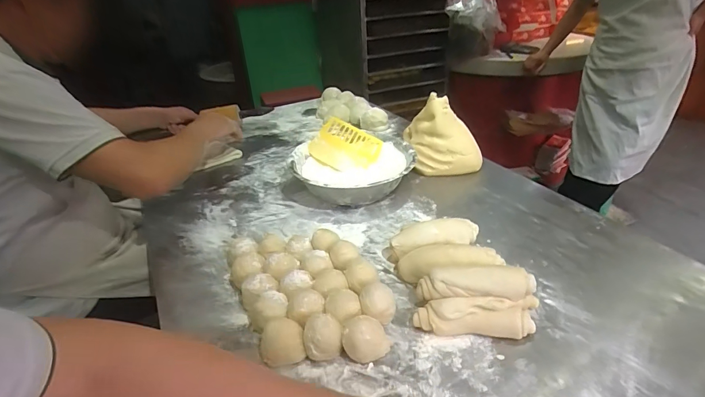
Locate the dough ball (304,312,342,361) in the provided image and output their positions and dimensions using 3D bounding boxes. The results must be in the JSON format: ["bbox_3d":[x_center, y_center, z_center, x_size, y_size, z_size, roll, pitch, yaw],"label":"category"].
[{"bbox_3d":[-0.039,0.180,0.511,0.050,0.050,0.042,-6,30,-3],"label":"dough ball"}]

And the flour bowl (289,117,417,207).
[{"bbox_3d":[-0.005,-0.068,0.872,0.269,0.103,0.254,-3,30,2],"label":"flour bowl"}]

